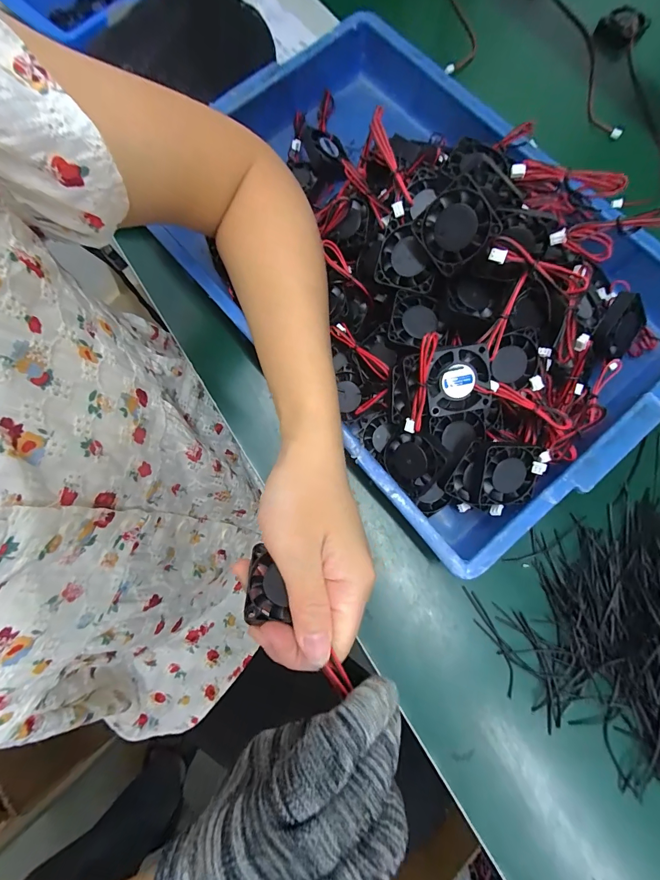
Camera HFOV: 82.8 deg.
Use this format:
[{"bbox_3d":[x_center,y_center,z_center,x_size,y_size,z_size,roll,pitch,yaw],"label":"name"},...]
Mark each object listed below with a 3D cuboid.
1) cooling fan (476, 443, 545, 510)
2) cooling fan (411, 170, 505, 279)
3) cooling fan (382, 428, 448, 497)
[{"bbox_3d":[0.115,0.025,0.245,0.039,0.008,0.046,2,105,-10],"label":"cooling fan"},{"bbox_3d":[0.076,-0.128,0.225,0.039,0.040,0.006,49,44,-10],"label":"cooling fan"},{"bbox_3d":[0.054,0.013,0.248,0.038,0.008,0.038,45,125,26],"label":"cooling fan"}]

